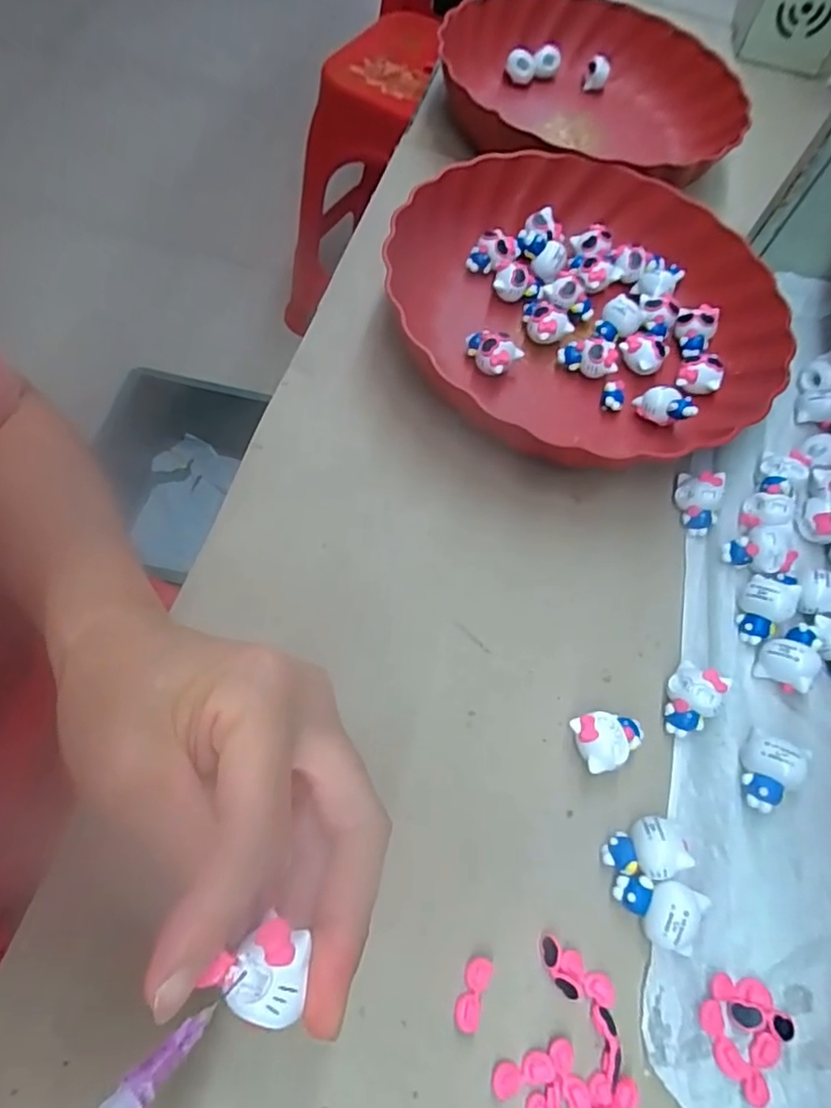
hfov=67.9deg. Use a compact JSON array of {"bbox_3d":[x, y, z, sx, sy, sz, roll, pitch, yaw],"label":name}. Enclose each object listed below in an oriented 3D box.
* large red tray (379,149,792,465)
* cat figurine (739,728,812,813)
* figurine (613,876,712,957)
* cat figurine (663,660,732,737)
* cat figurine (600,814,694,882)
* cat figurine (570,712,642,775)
[{"bbox_3d":[0.106,-0.160,0.389,0.240,0.049,0.231,-12,66,-14],"label":"large red tray"},{"bbox_3d":[0.158,0.097,0.275,0.022,0.019,0.034,35,64,10],"label":"cat figurine"},{"bbox_3d":[0.101,0.146,0.253,0.033,0.015,0.024,23,63,4],"label":"figurine"},{"bbox_3d":[0.132,0.071,0.298,0.023,0.020,0.032,30,63,8],"label":"cat figurine"},{"bbox_3d":[0.098,0.124,0.263,0.032,0.020,0.023,8,63,-4],"label":"cat figurine"},{"bbox_3d":[0.090,0.086,0.287,0.033,0.020,0.025,-13,66,-14],"label":"cat figurine"}]

